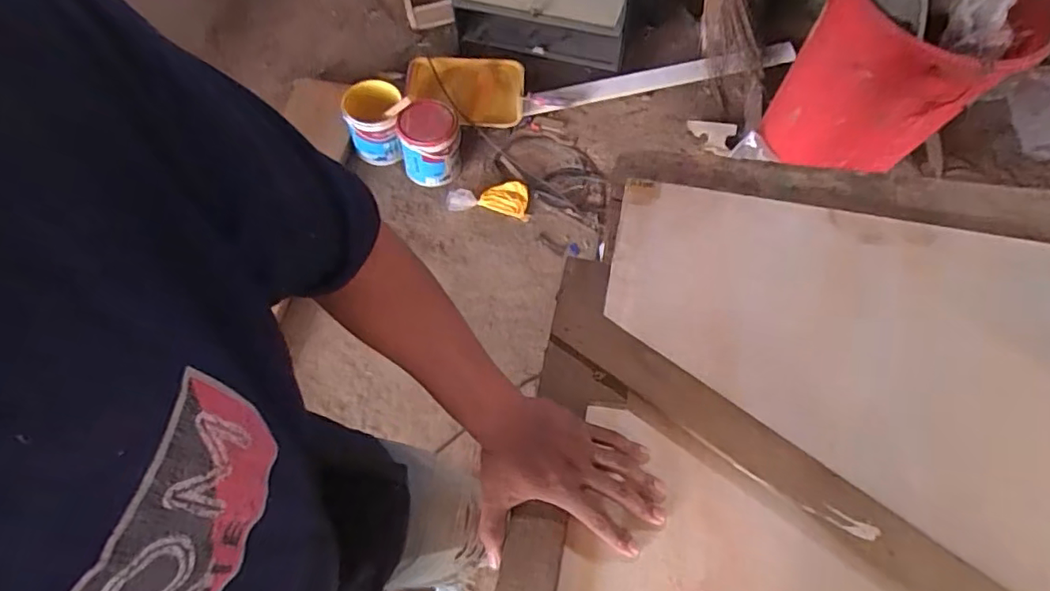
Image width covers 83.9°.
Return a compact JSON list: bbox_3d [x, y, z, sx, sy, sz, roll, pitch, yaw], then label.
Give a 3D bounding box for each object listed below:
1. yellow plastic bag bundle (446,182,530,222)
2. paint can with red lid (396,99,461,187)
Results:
[{"bbox_3d":[-0.114,-0.291,1.825,0.253,0.048,0.131,-9,62,-3],"label":"yellow plastic bag bundle"},{"bbox_3d":[-0.299,-0.485,1.844,0.187,0.189,0.176,-13,63,-5],"label":"paint can with red lid"}]

